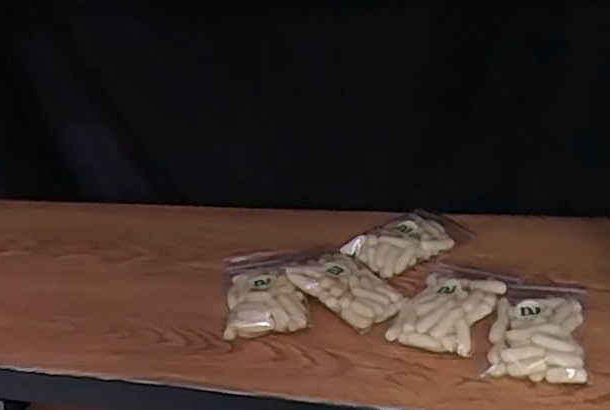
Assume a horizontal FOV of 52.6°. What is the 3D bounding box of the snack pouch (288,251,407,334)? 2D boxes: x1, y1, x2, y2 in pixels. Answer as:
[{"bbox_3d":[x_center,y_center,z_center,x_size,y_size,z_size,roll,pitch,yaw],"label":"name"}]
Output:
[{"bbox_3d":[0.043,0.085,0.640,0.112,0.028,0.073,23,43,39],"label":"snack pouch"}]

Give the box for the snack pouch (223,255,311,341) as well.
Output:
[{"bbox_3d":[-0.044,0.087,0.661,0.082,0.034,0.145,-8,32,-2],"label":"snack pouch"}]

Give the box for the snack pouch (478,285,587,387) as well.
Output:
[{"bbox_3d":[0.218,0.112,0.576,0.080,0.035,0.137,7,35,21],"label":"snack pouch"}]

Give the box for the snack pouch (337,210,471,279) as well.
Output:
[{"bbox_3d":[0.115,0.037,0.701,0.135,0.019,0.077,-26,37,-27],"label":"snack pouch"}]

